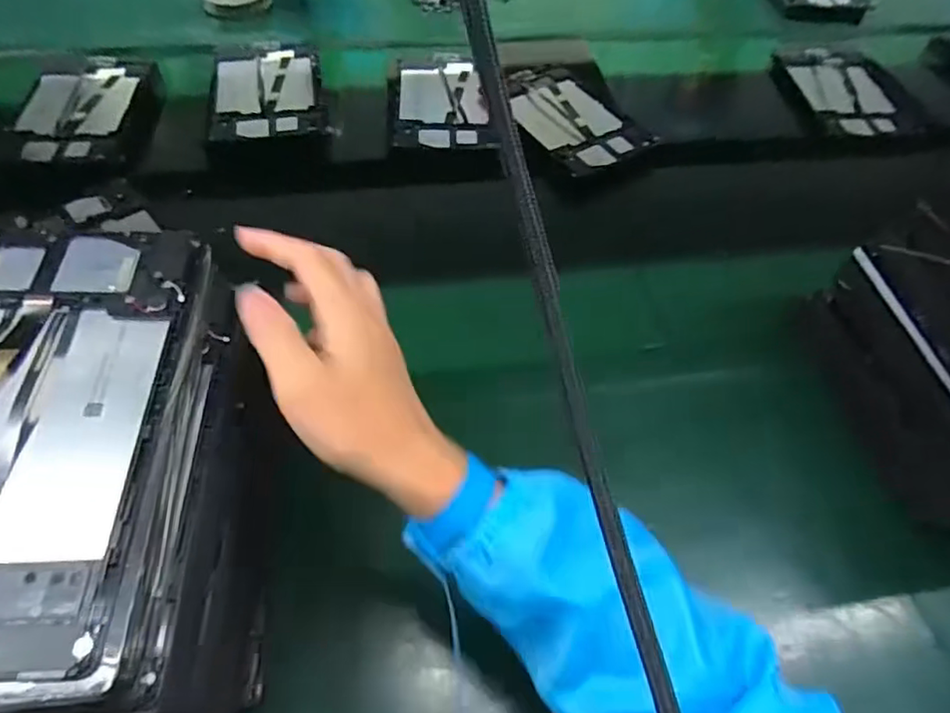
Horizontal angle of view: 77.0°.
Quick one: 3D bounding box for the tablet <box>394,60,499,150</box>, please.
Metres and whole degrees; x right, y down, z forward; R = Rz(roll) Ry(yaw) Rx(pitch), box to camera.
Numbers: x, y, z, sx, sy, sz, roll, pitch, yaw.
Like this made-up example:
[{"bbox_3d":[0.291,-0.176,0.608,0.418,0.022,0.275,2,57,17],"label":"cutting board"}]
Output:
[{"bbox_3d":[-0.046,-0.372,0.870,0.135,0.017,0.218,0,55,-3],"label":"tablet"}]

